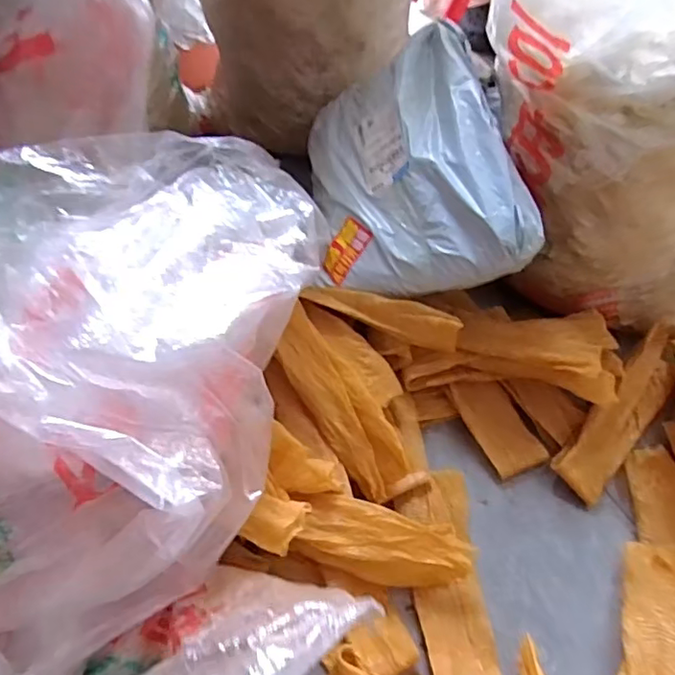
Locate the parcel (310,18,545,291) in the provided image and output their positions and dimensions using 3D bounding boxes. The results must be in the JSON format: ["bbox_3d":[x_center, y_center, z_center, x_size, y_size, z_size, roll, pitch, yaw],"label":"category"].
[{"bbox_3d":[0.100,-0.216,0.826,0.302,0.130,0.378,-26,65,23],"label":"parcel"}]

